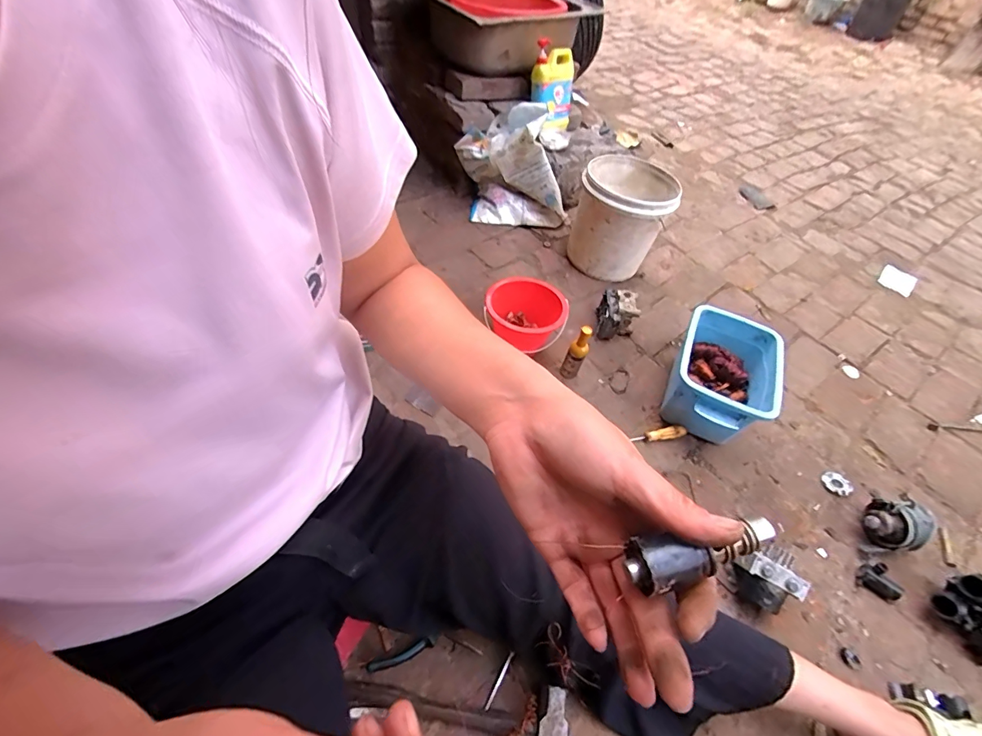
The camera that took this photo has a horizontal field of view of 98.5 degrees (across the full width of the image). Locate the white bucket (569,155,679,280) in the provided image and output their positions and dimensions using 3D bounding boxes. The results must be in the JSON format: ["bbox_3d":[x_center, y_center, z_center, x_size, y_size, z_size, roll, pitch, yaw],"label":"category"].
[{"bbox_3d":[0.373,-0.429,1.242,0.252,0.255,0.287,23,53,12],"label":"white bucket"}]

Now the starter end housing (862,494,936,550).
[{"bbox_3d":[0.742,0.289,0.780,0.075,0.084,0.091,-11,54,-15],"label":"starter end housing"}]

